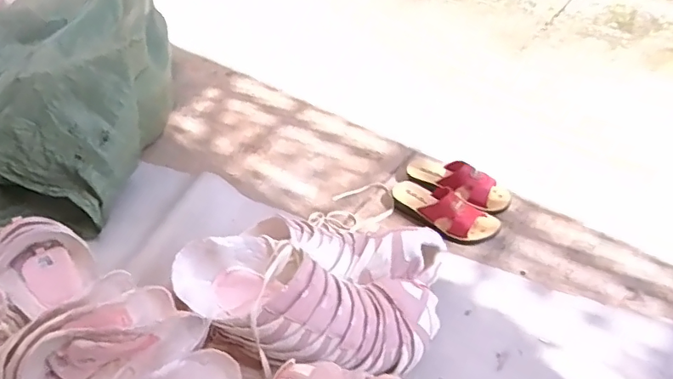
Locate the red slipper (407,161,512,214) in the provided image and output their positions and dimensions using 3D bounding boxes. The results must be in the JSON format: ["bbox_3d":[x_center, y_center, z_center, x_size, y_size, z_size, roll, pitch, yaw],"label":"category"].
[{"bbox_3d":[0.258,-0.017,1.102,0.229,0.070,0.083,18,52,24],"label":"red slipper"}]

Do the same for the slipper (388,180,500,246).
[{"bbox_3d":[0.212,0.036,1.045,0.229,0.076,0.087,29,57,31],"label":"slipper"}]

